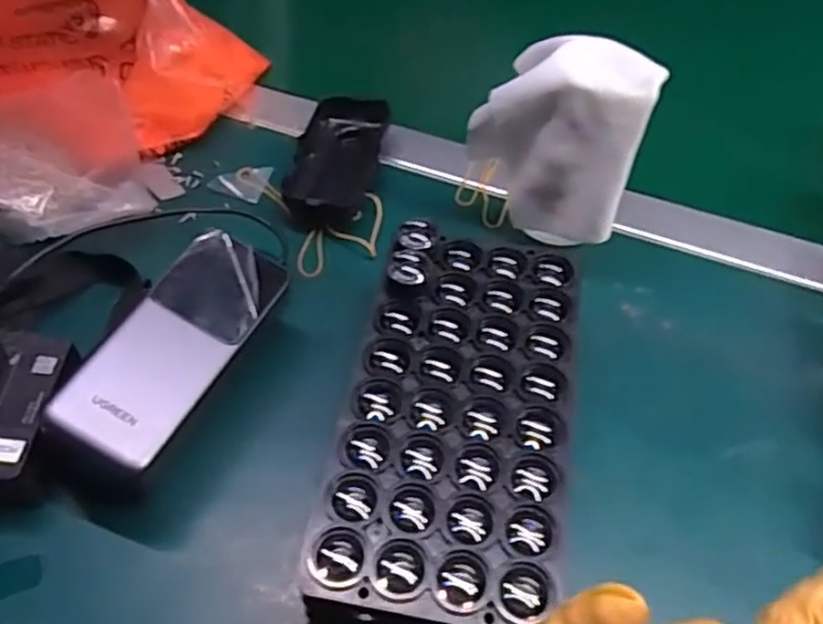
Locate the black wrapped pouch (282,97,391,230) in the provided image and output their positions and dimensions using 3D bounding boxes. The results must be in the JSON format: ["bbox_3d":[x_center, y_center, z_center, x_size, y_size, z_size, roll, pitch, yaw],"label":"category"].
[{"bbox_3d":[-0.051,-0.097,0.482,0.050,0.024,0.119,7,53,8],"label":"black wrapped pouch"}]

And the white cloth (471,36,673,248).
[{"bbox_3d":[0.092,-0.106,0.422,0.092,0.102,0.069,31,57,21],"label":"white cloth"}]

